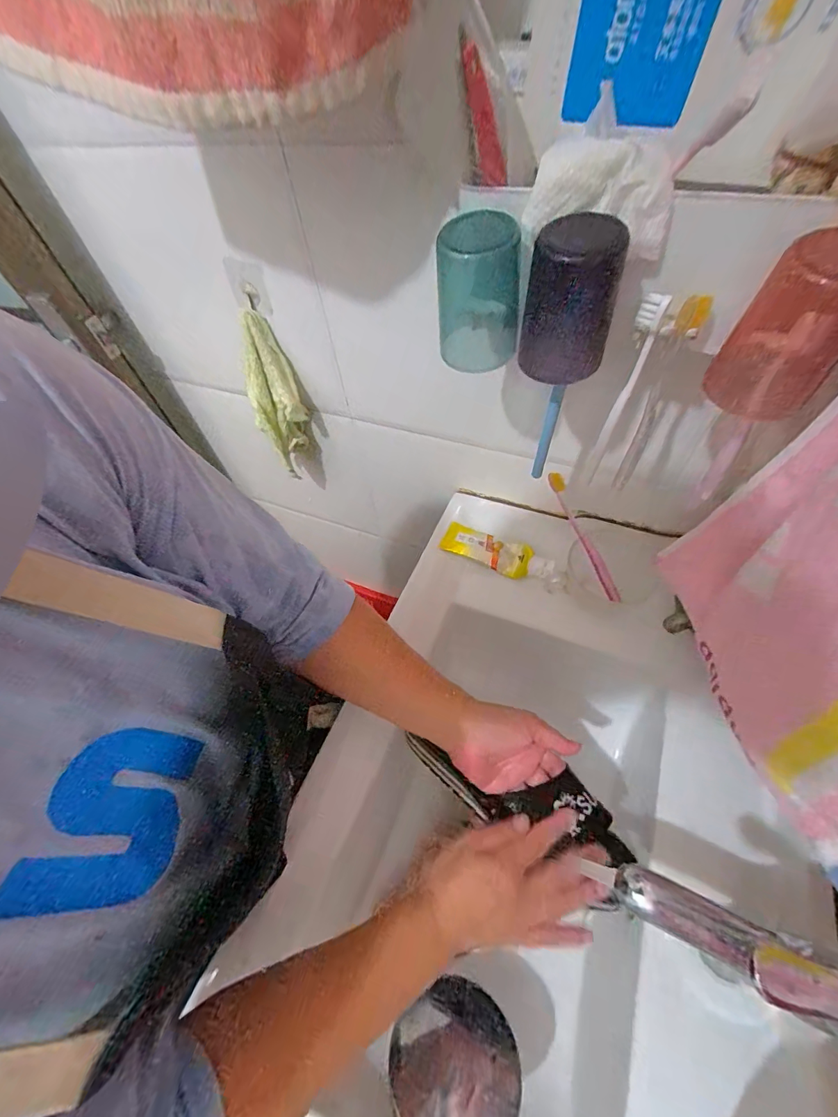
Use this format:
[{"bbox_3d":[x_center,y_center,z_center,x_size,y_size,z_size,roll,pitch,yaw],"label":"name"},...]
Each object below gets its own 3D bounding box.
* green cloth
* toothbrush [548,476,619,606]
[{"bbox_3d":[-0.209,-0.228,0.604,0.077,0.217,0.063,-24,56,-11],"label":"green cloth"},{"bbox_3d":[0.204,-0.027,0.503,0.018,0.026,0.172,-28,91,-14],"label":"toothbrush"}]

